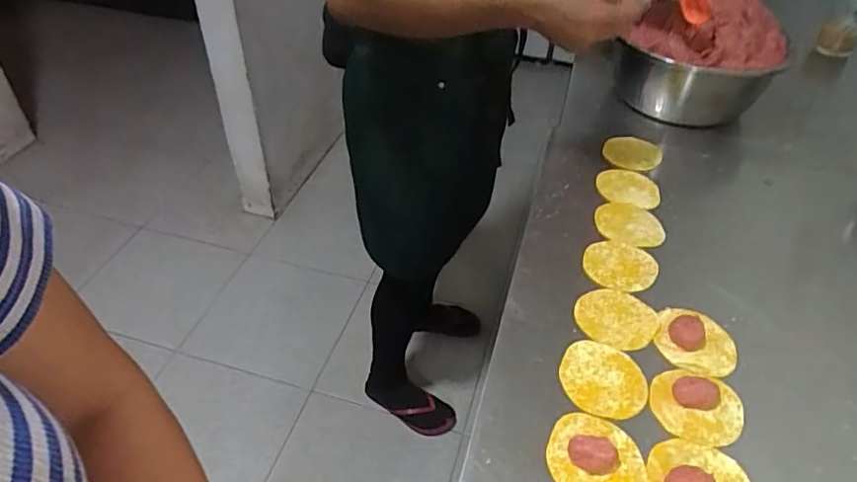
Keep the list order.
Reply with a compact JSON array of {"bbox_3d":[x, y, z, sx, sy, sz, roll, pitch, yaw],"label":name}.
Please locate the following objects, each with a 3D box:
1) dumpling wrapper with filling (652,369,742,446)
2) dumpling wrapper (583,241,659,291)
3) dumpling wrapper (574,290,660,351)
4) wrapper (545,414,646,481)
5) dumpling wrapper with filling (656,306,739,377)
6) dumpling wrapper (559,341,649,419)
[{"bbox_3d":[0.255,0.153,0.538,0.079,0.016,0.076,2,43,-2],"label":"dumpling wrapper with filling"},{"bbox_3d":[0.228,0.029,0.677,0.082,0.009,0.077,2,43,-2],"label":"dumpling wrapper"},{"bbox_3d":[0.203,0.083,0.618,0.083,0.005,0.079,0,45,0],"label":"dumpling wrapper"},{"bbox_3d":[0.147,0.184,0.493,0.081,0.023,0.083,19,45,16],"label":"wrapper"},{"bbox_3d":[0.281,0.102,0.593,0.080,0.016,0.076,2,43,-2],"label":"dumpling wrapper with filling"},{"bbox_3d":[0.172,0.135,0.560,0.081,0.004,0.082,2,43,-2],"label":"dumpling wrapper"}]

